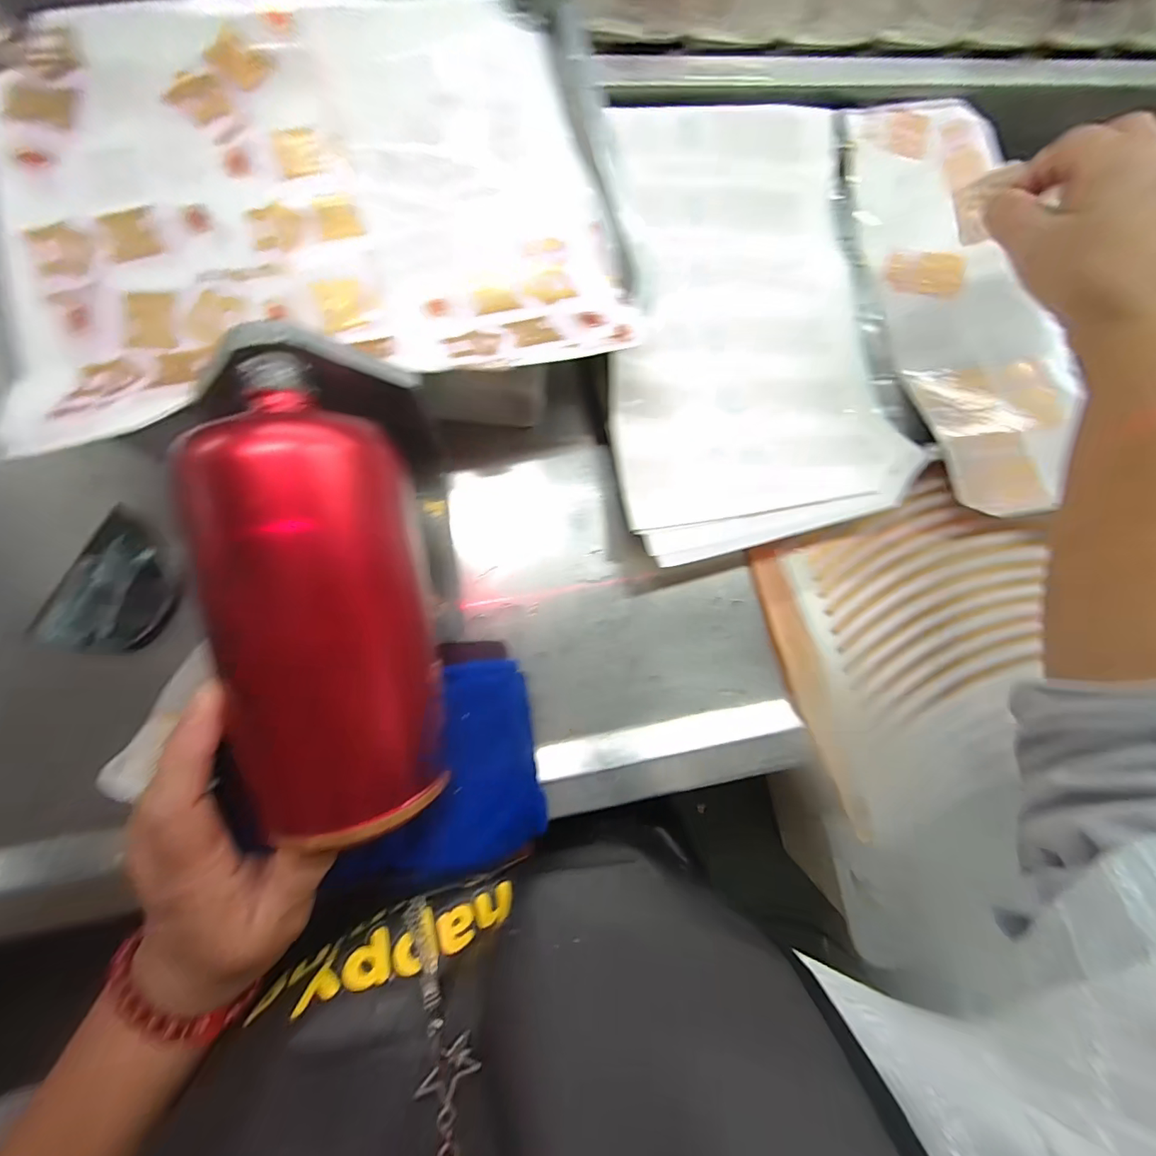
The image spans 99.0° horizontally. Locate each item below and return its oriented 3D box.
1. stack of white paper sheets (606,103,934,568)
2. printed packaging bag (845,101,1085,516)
[{"bbox_3d":[0.119,-0.180,0.337,0.208,0.033,0.328,-4,85,-8],"label":"stack of white paper sheets"},{"bbox_3d":[0.290,-0.205,0.370,0.122,0.027,0.318,-10,82,-4],"label":"printed packaging bag"}]

